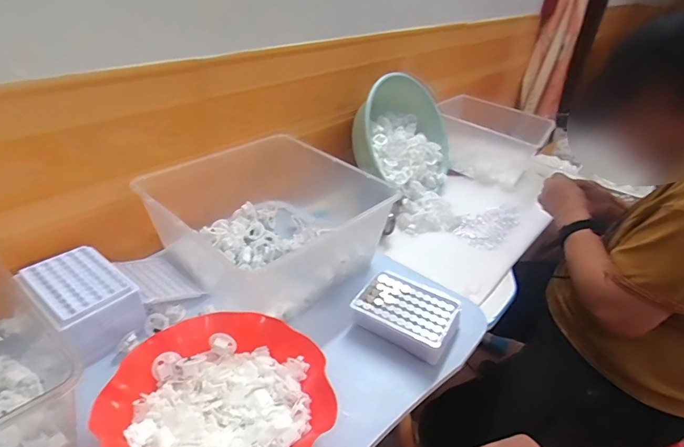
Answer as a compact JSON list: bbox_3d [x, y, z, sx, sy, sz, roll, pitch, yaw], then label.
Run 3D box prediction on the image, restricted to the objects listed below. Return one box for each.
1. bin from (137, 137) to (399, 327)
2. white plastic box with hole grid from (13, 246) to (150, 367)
[{"bbox_3d":[-0.115,0.008,0.674,0.302,0.136,0.257,-22,42,-36],"label":"bin"},{"bbox_3d":[-0.331,0.099,0.546,0.137,0.065,0.095,27,38,30],"label":"white plastic box with hole grid"}]

